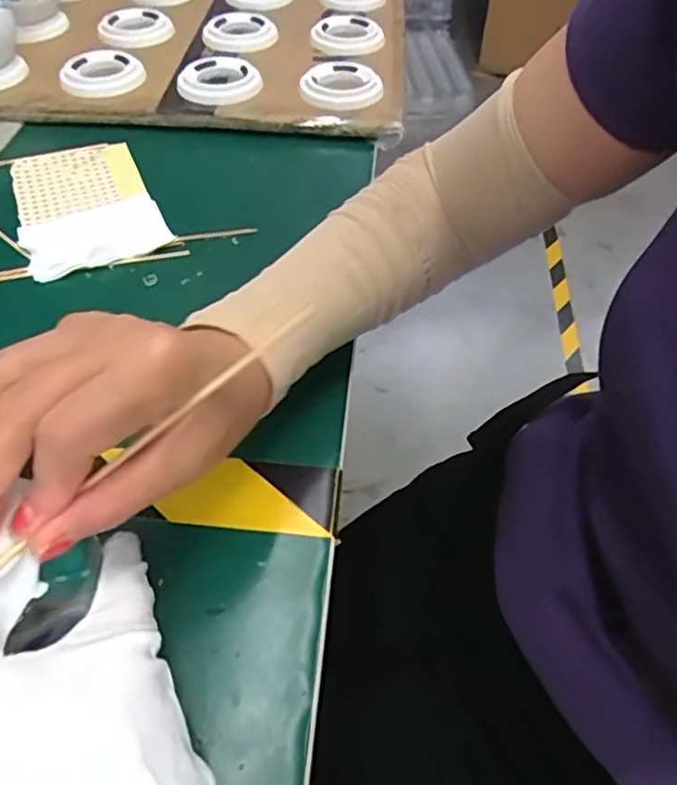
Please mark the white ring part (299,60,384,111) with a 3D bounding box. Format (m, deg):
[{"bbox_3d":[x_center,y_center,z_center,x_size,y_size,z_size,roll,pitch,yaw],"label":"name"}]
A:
[{"bbox_3d":[-0.001,-0.266,0.552,0.065,0.014,0.071,1,50,-1],"label":"white ring part"}]

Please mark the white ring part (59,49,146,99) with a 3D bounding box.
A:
[{"bbox_3d":[-0.208,-0.279,0.562,0.070,0.019,0.070,-13,51,-12],"label":"white ring part"}]

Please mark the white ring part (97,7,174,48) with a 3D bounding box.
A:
[{"bbox_3d":[-0.198,-0.363,0.629,0.072,0.016,0.072,1,50,-1],"label":"white ring part"}]

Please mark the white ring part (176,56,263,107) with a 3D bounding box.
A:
[{"bbox_3d":[-0.107,-0.273,0.557,0.071,0.015,0.071,1,50,-1],"label":"white ring part"}]

